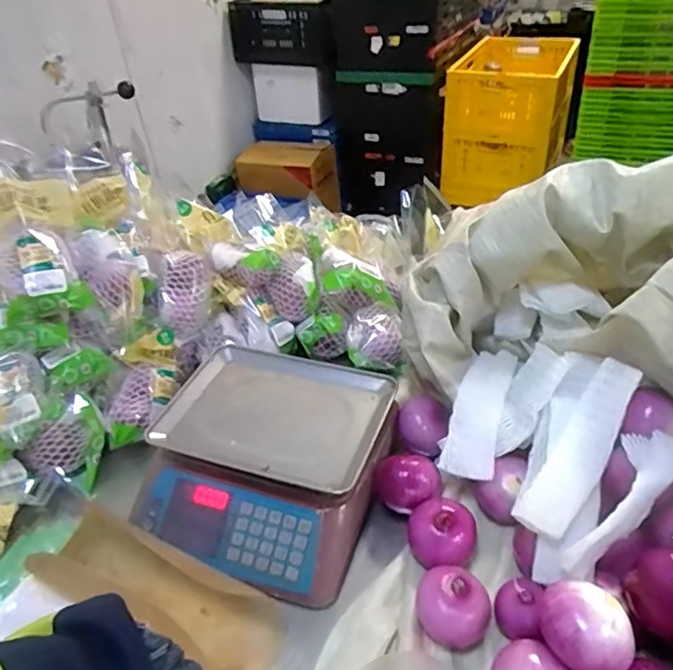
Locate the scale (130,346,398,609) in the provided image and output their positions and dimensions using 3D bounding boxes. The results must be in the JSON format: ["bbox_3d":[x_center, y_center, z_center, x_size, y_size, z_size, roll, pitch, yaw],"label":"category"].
[{"bbox_3d":[-0.102,0.179,0.877,0.339,0.098,0.333,11,40,22],"label":"scale"}]

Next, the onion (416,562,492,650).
[{"bbox_3d":[0.139,0.320,0.690,0.080,0.060,0.079,2,38,11],"label":"onion"}]

